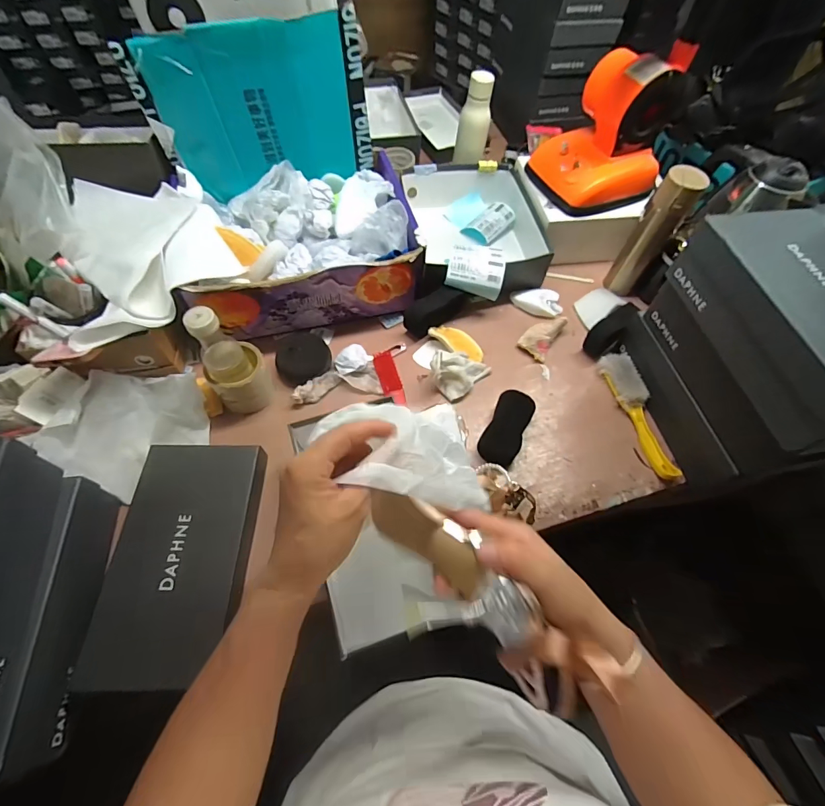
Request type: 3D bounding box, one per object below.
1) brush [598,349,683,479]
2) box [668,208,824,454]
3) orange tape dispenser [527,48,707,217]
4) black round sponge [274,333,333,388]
[{"bbox_3d":[0.376,0.016,0.674,0.055,0.038,0.234,-5,61,-5],"label":"brush"},{"bbox_3d":[0.483,-0.100,0.479,0.179,0.105,0.292,-7,61,-7],"label":"box"},{"bbox_3d":[0.361,-0.497,0.735,0.210,0.192,0.171,-18,63,-12],"label":"orange tape dispenser"},{"bbox_3d":[-0.191,-0.076,0.695,0.095,0.043,0.097,19,62,8],"label":"black round sponge"}]

